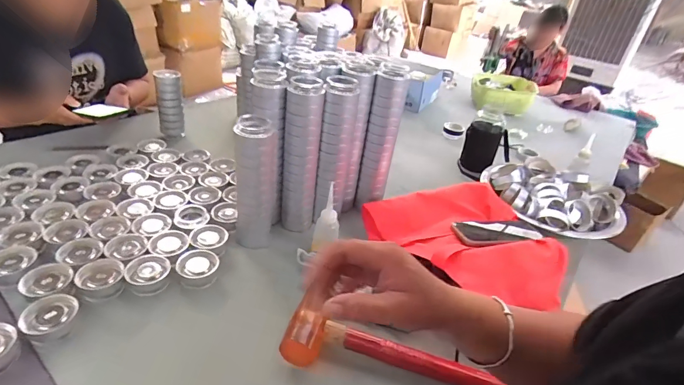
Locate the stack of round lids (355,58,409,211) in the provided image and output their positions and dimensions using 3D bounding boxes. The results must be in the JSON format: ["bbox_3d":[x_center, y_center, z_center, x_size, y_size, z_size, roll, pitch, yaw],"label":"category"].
[{"bbox_3d":[0.083,-0.120,0.765,0.059,0.264,0.055,13,32,8],"label":"stack of round lids"}]

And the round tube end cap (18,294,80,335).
[{"bbox_3d":[-0.414,0.173,0.534,0.052,0.018,0.067,38,31,8],"label":"round tube end cap"}]

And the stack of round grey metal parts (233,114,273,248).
[{"bbox_3d":[-0.162,-0.023,0.698,0.069,0.223,0.064,4,32,-6],"label":"stack of round grey metal parts"}]

